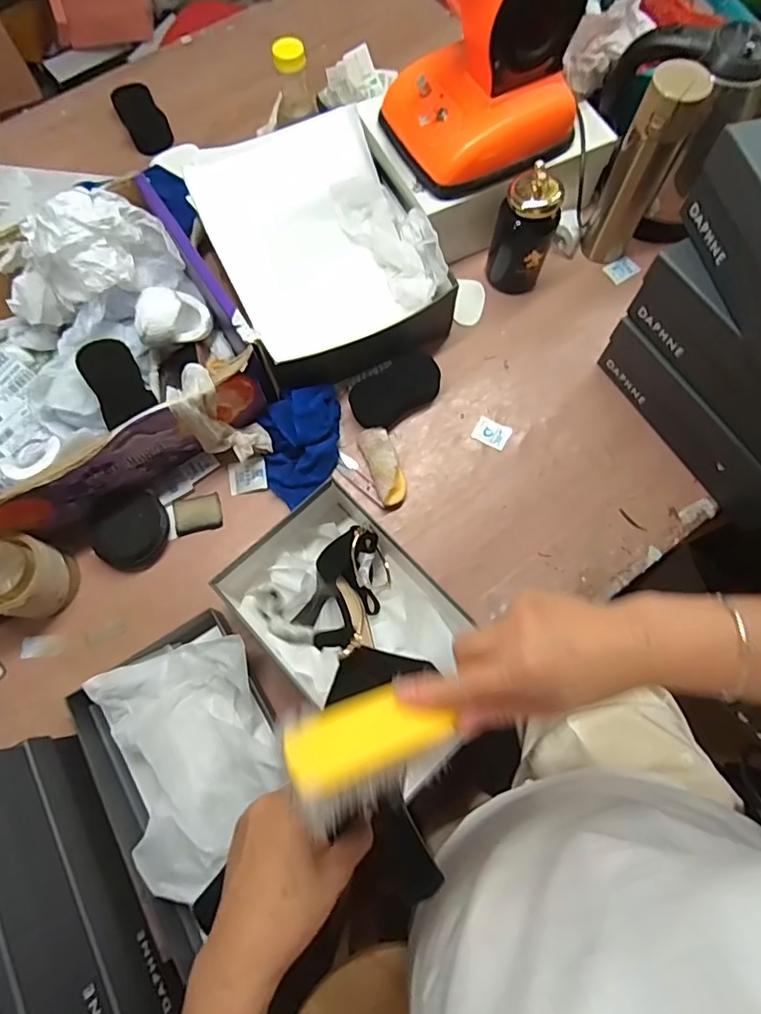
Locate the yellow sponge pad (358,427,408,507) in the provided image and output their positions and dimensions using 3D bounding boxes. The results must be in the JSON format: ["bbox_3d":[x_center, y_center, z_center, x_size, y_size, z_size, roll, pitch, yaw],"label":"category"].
[{"bbox_3d":[0.005,-0.053,0.686,0.039,0.025,0.105,-21,73,-6],"label":"yellow sponge pad"}]

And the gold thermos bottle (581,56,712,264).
[{"bbox_3d":[0.333,-0.430,0.689,0.070,0.236,0.078,27,74,9],"label":"gold thermos bottle"}]

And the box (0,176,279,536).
[{"bbox_3d":[-0.376,-0.166,0.644,0.405,0.172,0.346,-27,74,-8],"label":"box"}]

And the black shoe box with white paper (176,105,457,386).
[{"bbox_3d":[-0.078,-0.344,0.731,0.260,0.127,0.324,-23,74,-7],"label":"black shoe box with white paper"}]

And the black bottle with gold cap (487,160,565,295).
[{"bbox_3d":[0.190,-0.363,0.706,0.073,0.162,0.062,5,72,2],"label":"black bottle with gold cap"}]

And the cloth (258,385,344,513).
[{"bbox_3d":[-0.097,-0.079,0.677,0.100,0.060,0.138,-9,72,-3],"label":"cloth"}]

